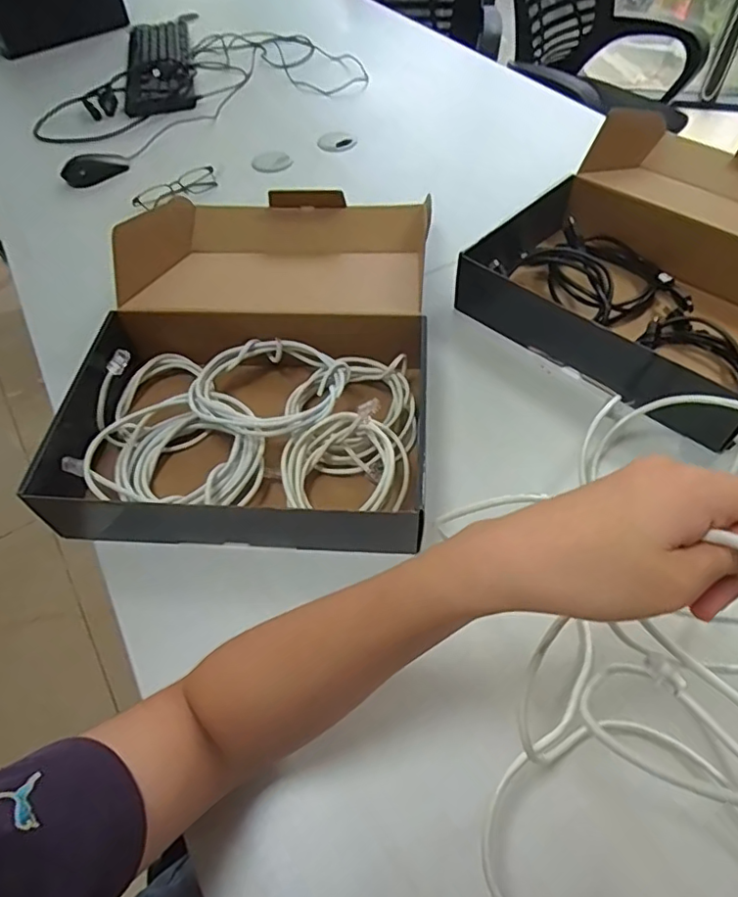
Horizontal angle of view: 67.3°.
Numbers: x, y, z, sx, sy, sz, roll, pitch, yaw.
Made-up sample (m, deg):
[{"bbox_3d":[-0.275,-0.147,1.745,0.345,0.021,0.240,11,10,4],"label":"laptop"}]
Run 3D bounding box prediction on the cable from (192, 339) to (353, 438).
[{"bbox_3d":[-0.103,-0.058,0.573,0.156,0.039,0.128,2,55,6],"label":"cable"}]

